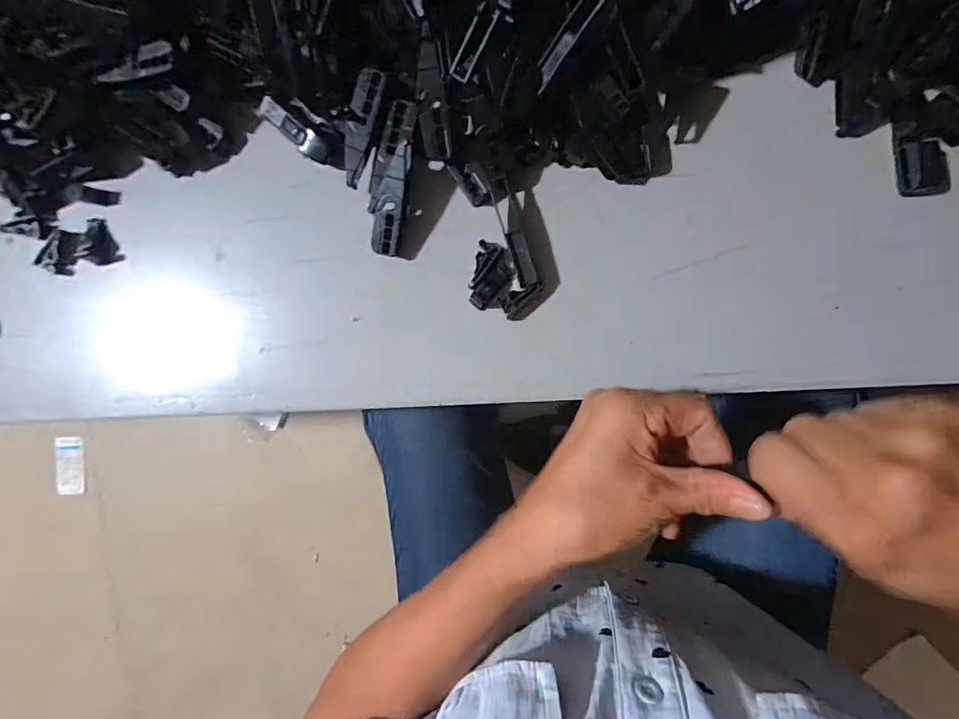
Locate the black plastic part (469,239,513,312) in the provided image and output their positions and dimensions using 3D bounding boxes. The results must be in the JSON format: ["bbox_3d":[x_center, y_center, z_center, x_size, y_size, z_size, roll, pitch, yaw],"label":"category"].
[{"bbox_3d":[0.008,-0.050,0.285,0.023,0.009,0.039,13,92,5],"label":"black plastic part"}]

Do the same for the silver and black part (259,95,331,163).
[{"bbox_3d":[-0.114,-0.141,0.291,0.048,0.009,0.014,37,93,4],"label":"silver and black part"}]

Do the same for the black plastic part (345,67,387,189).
[{"bbox_3d":[-0.070,-0.136,0.276,0.016,0.012,0.063,14,92,5],"label":"black plastic part"}]

